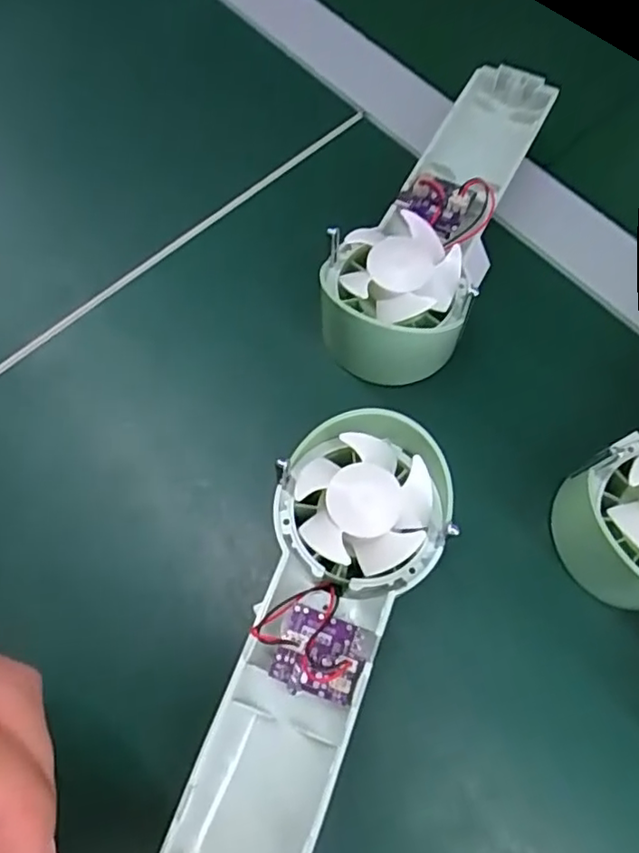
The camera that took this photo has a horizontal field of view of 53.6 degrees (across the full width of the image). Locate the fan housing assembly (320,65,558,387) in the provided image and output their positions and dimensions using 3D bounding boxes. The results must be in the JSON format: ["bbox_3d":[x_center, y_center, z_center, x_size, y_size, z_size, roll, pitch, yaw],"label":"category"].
[{"bbox_3d":[0.053,-0.101,0.281,0.060,0.047,0.172,24,70,6],"label":"fan housing assembly"}]

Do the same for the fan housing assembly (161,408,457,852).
[{"bbox_3d":[-0.005,0.078,0.206,0.058,0.033,0.169,20,70,5],"label":"fan housing assembly"}]

